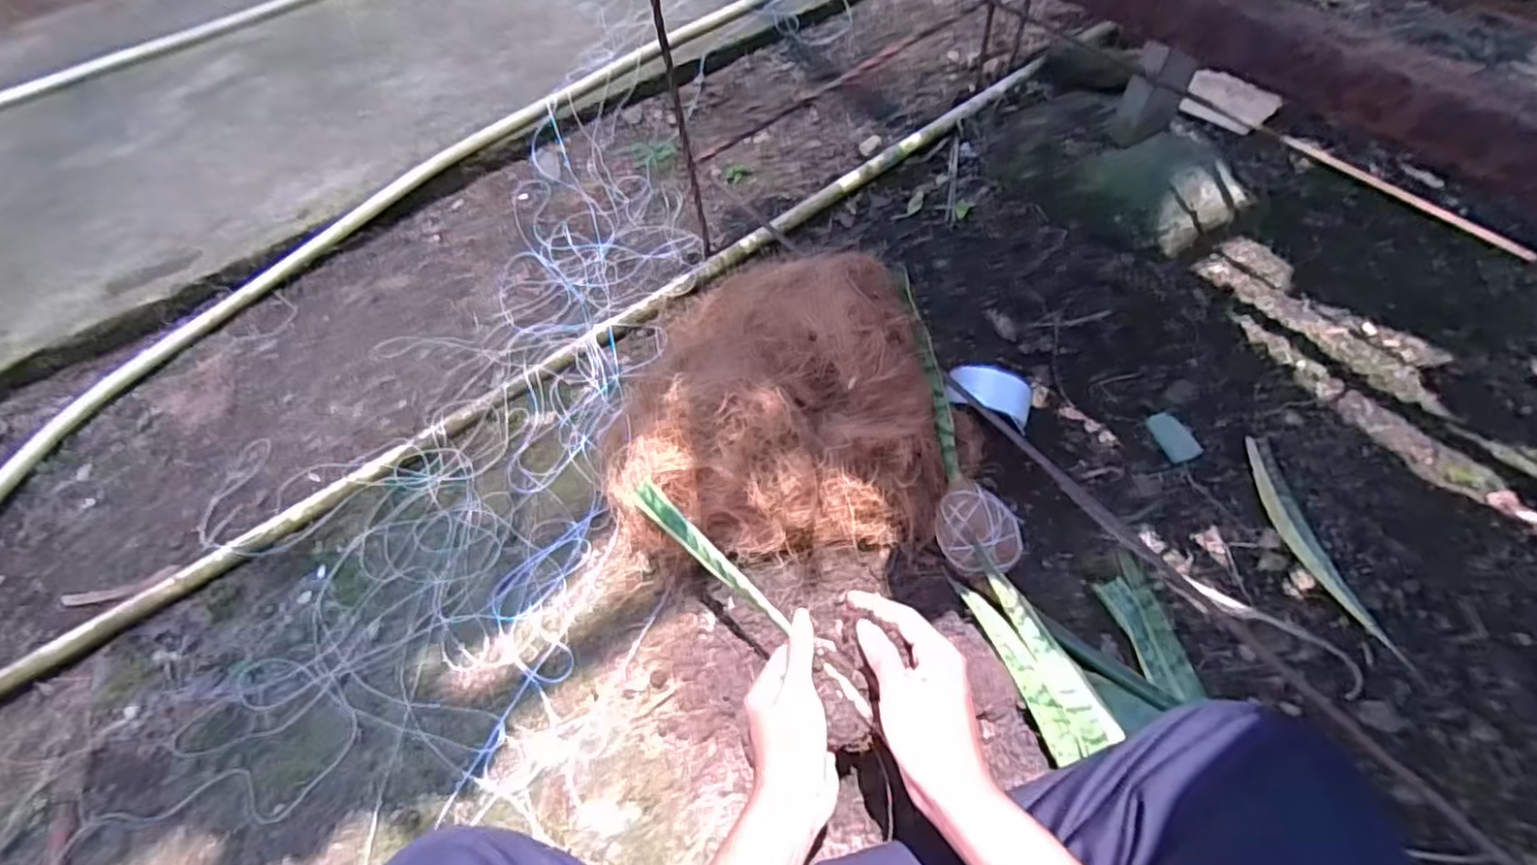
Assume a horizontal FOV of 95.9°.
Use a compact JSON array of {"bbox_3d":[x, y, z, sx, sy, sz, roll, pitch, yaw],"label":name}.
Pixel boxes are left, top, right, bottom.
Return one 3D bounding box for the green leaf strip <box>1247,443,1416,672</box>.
[{"bbox_3d":[0.501,0.103,0.639,0.035,0.017,0.229,-8,58,0],"label":"green leaf strip"}]

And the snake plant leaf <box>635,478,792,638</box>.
[{"bbox_3d":[-0.049,0.096,0.557,0.016,0.024,0.183,-41,57,-19],"label":"snake plant leaf"}]

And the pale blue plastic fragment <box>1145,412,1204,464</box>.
[{"bbox_3d":[0.416,0.004,0.711,0.032,0.004,0.055,-26,64,3],"label":"pale blue plastic fragment"}]

